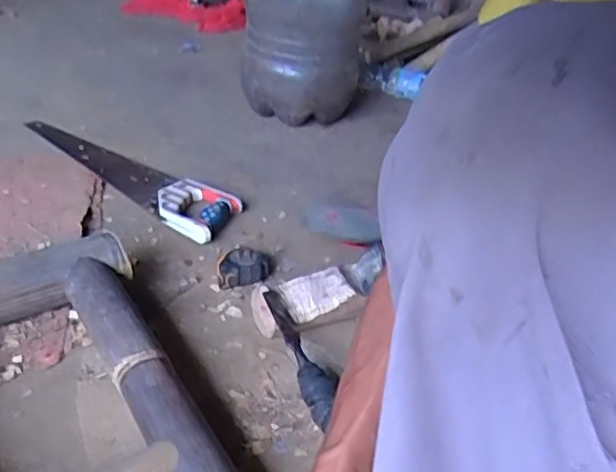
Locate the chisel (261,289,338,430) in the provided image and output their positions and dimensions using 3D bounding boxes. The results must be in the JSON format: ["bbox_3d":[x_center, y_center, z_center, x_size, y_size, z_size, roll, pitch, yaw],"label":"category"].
[{"bbox_3d":[-0.010,0.141,0.728,0.037,0.047,0.197,-11,39,-23],"label":"chisel"}]

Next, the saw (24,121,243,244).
[{"bbox_3d":[-0.315,-0.127,1.095,0.532,0.030,0.116,30,42,30],"label":"saw"}]

